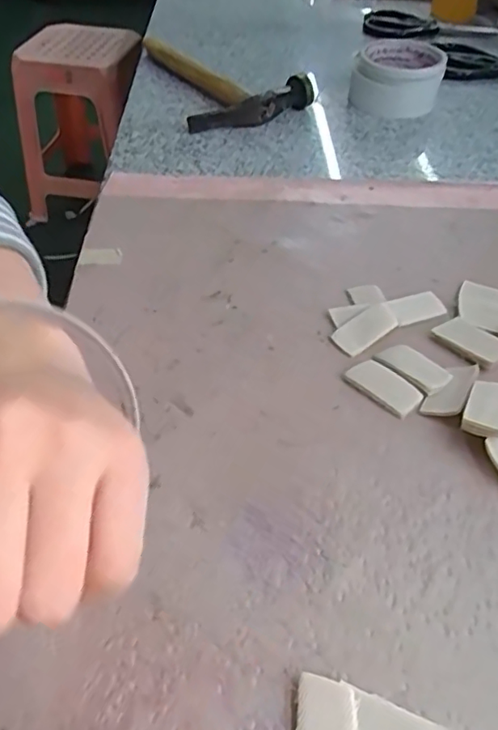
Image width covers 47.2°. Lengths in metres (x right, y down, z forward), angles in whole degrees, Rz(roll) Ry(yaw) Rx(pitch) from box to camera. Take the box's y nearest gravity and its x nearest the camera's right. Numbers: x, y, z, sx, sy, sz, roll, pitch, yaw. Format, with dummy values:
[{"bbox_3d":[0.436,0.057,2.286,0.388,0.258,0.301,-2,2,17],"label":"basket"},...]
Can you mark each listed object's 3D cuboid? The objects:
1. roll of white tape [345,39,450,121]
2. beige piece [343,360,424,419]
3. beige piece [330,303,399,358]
[{"bbox_3d":[0.158,-0.309,0.611,0.092,0.046,0.110,12,48,10],"label":"roll of white tape"},{"bbox_3d":[0.080,0.013,0.338,0.023,0.006,0.044,-35,57,-29],"label":"beige piece"},{"bbox_3d":[0.076,-0.024,0.367,0.044,0.008,0.024,-32,55,-27],"label":"beige piece"}]

